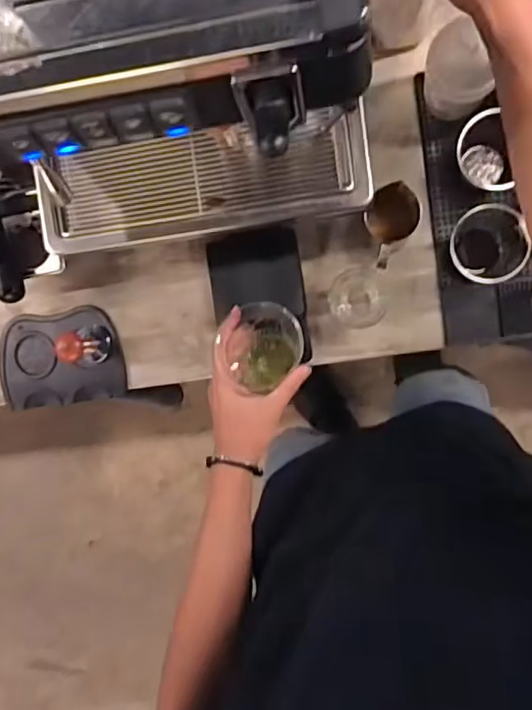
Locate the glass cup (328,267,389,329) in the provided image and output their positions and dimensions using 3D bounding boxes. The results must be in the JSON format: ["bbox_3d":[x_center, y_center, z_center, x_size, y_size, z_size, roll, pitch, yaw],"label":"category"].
[{"bbox_3d":[0.130,-0.081,0.787,0.080,0.075,0.081,0,91,7],"label":"glass cup"}]

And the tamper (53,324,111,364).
[{"bbox_3d":[-0.271,-0.014,0.847,0.052,0.083,0.058,-8,90,7],"label":"tamper"}]

